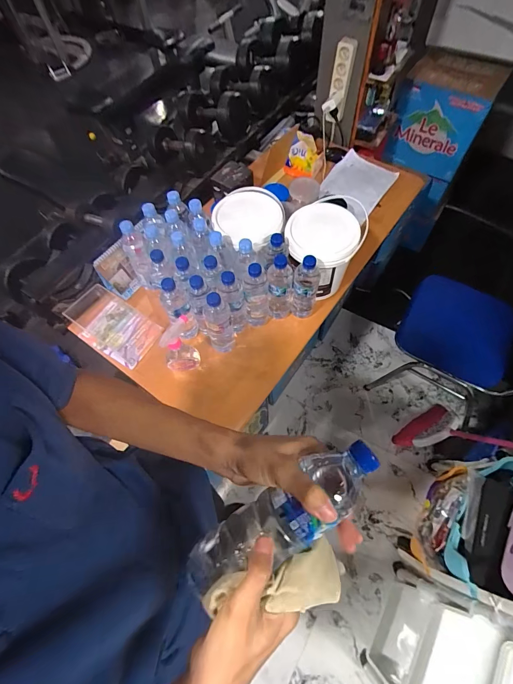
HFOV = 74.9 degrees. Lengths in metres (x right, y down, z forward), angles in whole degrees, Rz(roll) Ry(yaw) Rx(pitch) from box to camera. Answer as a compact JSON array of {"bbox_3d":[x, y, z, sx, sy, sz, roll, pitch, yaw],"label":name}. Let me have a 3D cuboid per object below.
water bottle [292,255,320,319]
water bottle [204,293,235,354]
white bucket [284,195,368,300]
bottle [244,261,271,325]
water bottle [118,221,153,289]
[{"bbox_3d":[0.133,-0.140,0.921,0.064,0.255,0.063,8,63,7],"label":"water bottle"},{"bbox_3d":[-0.097,-0.045,0.859,0.064,0.238,0.060,-13,62,-4],"label":"water bottle"},{"bbox_3d":[0.184,-0.254,0.984,0.195,0.217,0.215,3,62,4],"label":"white bucket"},{"bbox_3d":[0.002,-0.120,0.894,0.065,0.248,0.060,-1,62,2],"label":"bottle"},{"bbox_3d":[-0.338,-0.238,0.965,0.055,0.239,0.063,-28,65,-12],"label":"water bottle"}]

